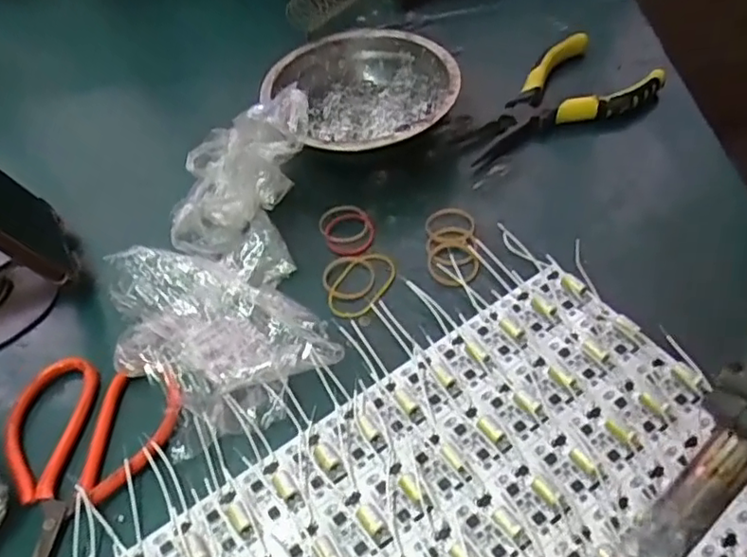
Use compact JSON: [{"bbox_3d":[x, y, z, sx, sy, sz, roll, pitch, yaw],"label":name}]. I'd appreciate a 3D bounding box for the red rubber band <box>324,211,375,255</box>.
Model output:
[{"bbox_3d":[-0.015,-0.028,0.366,0.030,0.004,0.031,-3,52,4],"label":"red rubber band"}]

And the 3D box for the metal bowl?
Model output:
[{"bbox_3d":[-0.006,-0.116,0.414,0.120,0.046,0.125,-29,54,-16],"label":"metal bowl"}]

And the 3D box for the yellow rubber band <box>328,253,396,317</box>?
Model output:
[{"bbox_3d":[-0.006,0.003,0.342,0.029,0.007,0.045,16,55,18],"label":"yellow rubber band"}]

